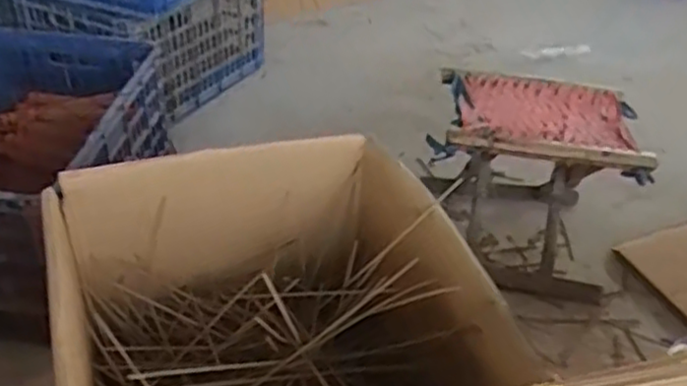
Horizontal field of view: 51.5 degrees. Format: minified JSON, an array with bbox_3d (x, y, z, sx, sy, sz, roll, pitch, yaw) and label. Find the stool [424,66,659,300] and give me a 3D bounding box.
[{"bbox_3d":[0.316,-0.032,1.228,0.328,0.250,0.266,7,37,6],"label":"stool"}]

